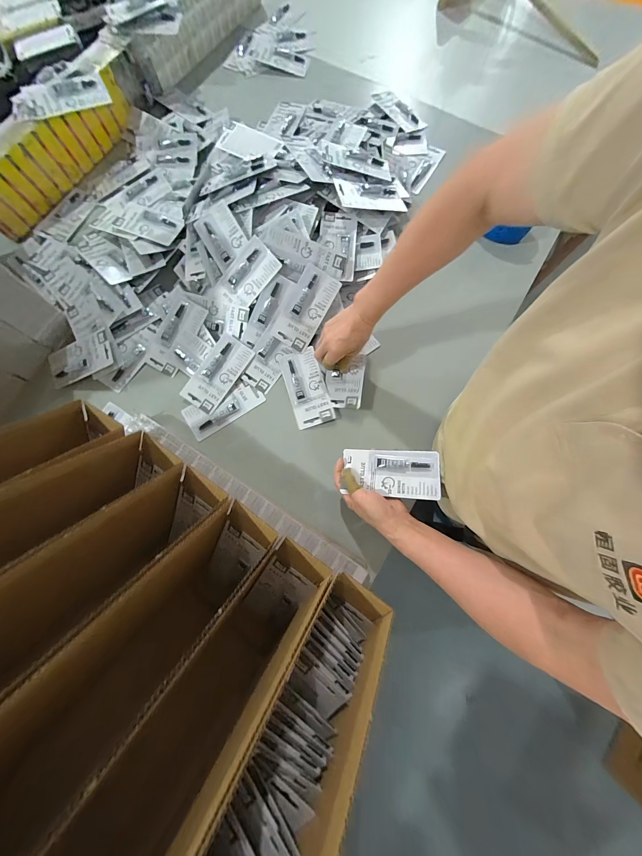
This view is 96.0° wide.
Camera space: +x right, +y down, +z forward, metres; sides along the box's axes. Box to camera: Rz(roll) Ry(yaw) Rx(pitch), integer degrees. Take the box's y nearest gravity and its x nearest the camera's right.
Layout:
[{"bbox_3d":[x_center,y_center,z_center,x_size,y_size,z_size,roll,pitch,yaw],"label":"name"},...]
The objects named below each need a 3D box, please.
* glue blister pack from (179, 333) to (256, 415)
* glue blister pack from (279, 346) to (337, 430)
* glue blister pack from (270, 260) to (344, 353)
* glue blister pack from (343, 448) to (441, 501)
[{"bbox_3d":[-0.216,-0.115,0.601,0.081,0.025,0.160,34,80,6],"label":"glue blister pack"},{"bbox_3d":[-0.029,-0.082,0.597,0.077,0.023,0.158,-17,79,-4],"label":"glue blister pack"},{"bbox_3d":[-0.029,-0.243,0.587,0.078,0.013,0.163,28,97,-15],"label":"glue blister pack"},{"bbox_3d":[0.117,0.075,0.484,0.153,0.009,0.079,0,71,15],"label":"glue blister pack"}]

